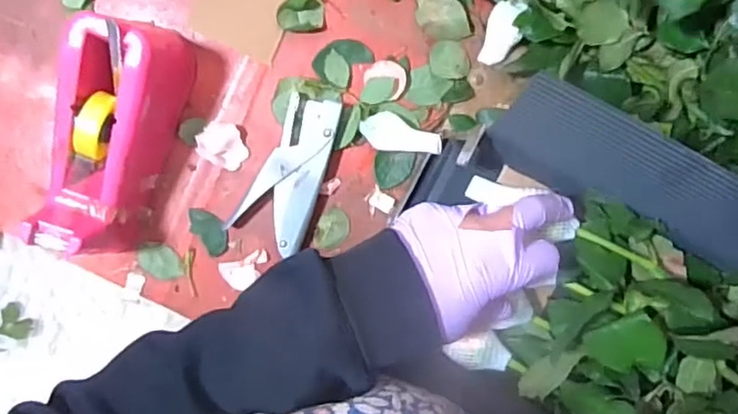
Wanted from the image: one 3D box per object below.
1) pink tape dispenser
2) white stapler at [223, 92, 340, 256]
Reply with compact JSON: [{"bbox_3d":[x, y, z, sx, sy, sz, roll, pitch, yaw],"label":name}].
[{"bbox_3d":[-0.215,-0.057,0.510,0.077,0.102,0.198,15,97,-5],"label":"pink tape dispenser"},{"bbox_3d":[-0.069,-0.032,0.557,0.067,0.025,0.142,27,95,-6],"label":"white stapler"}]

